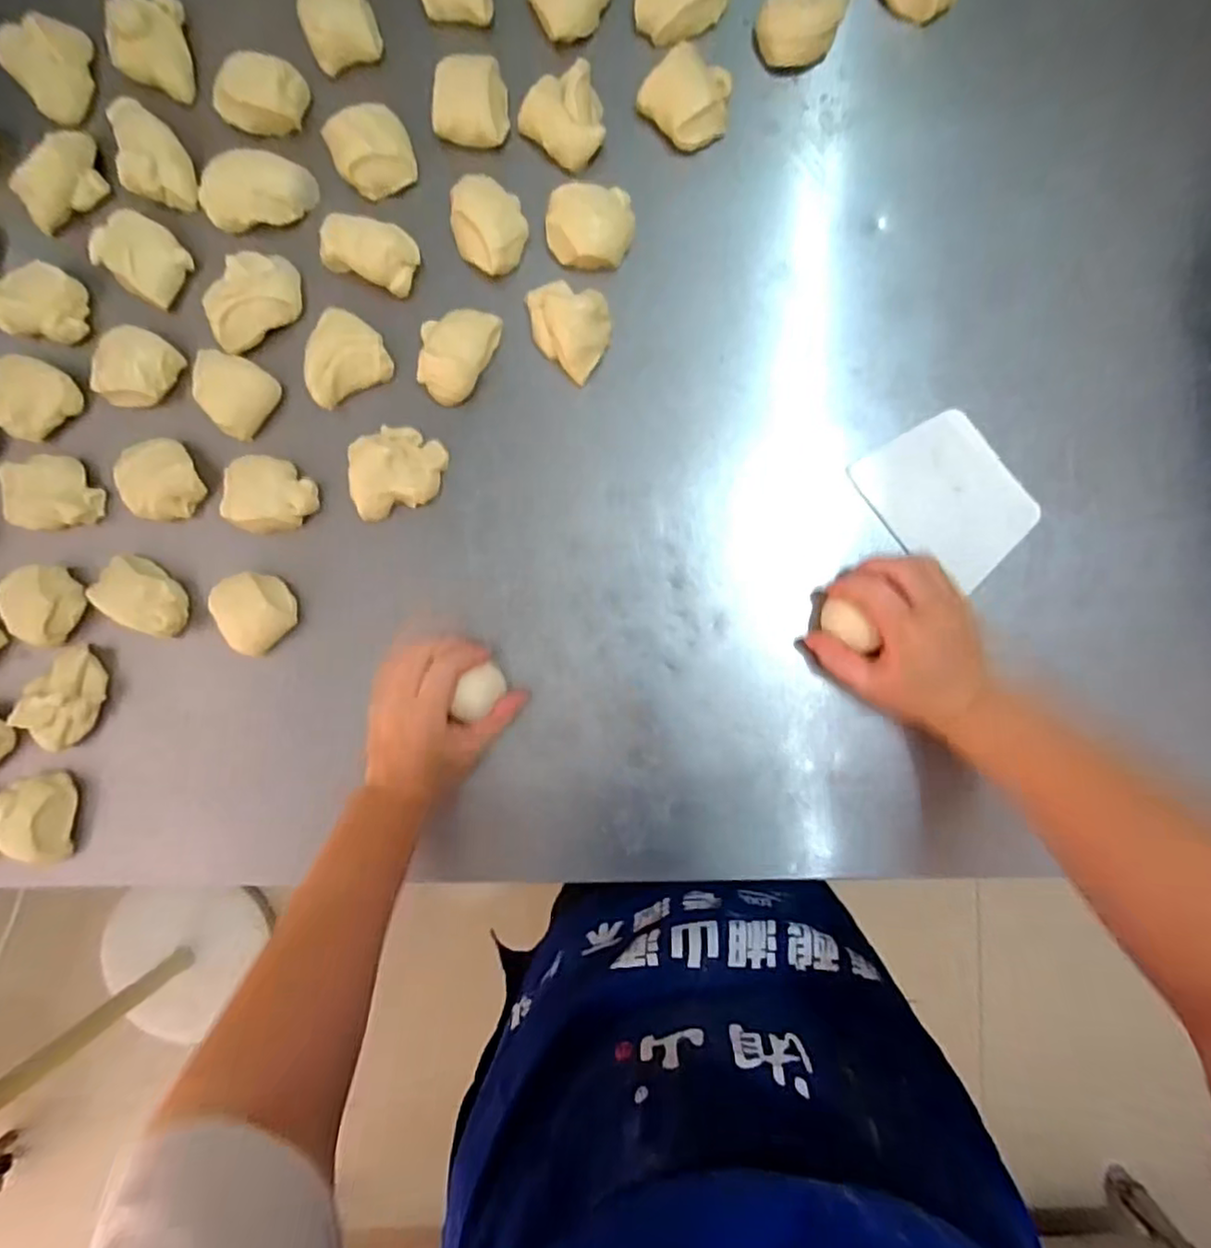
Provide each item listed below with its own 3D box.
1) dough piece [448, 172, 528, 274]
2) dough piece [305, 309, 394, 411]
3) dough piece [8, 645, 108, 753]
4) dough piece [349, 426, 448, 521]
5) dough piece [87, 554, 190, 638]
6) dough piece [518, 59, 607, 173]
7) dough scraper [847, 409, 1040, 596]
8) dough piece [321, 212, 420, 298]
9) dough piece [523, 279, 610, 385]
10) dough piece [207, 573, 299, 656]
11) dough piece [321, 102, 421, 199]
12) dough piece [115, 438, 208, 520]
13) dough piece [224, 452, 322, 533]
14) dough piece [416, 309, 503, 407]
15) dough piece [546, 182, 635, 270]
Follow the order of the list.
[{"bbox_3d":[-0.090,-0.310,0.495,0.054,0.030,0.073,-15,89,3],"label":"dough piece"},{"bbox_3d":[-0.207,-0.209,0.503,0.070,0.038,0.059,-27,89,2],"label":"dough piece"},{"bbox_3d":[-0.432,0.060,0.510,0.055,0.040,0.080,35,91,2],"label":"dough piece"},{"bbox_3d":[-0.162,-0.121,0.500,0.072,0.032,0.062,-19,89,3],"label":"dough piece"},{"bbox_3d":[-0.364,-0.022,0.509,0.067,0.033,0.045,28,91,3],"label":"dough piece"},{"bbox_3d":[-0.027,-0.388,0.491,0.062,0.029,0.059,0,90,3],"label":"dough piece"},{"bbox_3d":[0.263,-0.097,0.491,0.091,0.011,0.123,-40,88,2],"label":"dough scraper"},{"bbox_3d":[-0.182,-0.291,0.499,0.073,0.037,0.046,19,91,3],"label":"dough piece"},{"bbox_3d":[-0.028,-0.231,0.492,0.070,0.032,0.055,43,92,2],"label":"dough piece"},{"bbox_3d":[-0.270,-0.011,0.502,0.051,0.038,0.055,0,90,3],"label":"dough piece"},{"bbox_3d":[-0.181,-0.367,0.494,0.061,0.036,0.054,-19,89,3],"label":"dough piece"},{"bbox_3d":[-0.352,-0.113,0.509,0.063,0.034,0.060,-11,89,3],"label":"dough piece"},{"bbox_3d":[-0.264,-0.100,0.506,0.065,0.032,0.060,0,90,3],"label":"dough piece"},{"bbox_3d":[-0.117,-0.210,0.497,0.053,0.028,0.073,23,91,3],"label":"dough piece"},{"bbox_3d":[-0.012,-0.301,0.488,0.065,0.032,0.051,-1,90,3],"label":"dough piece"}]

